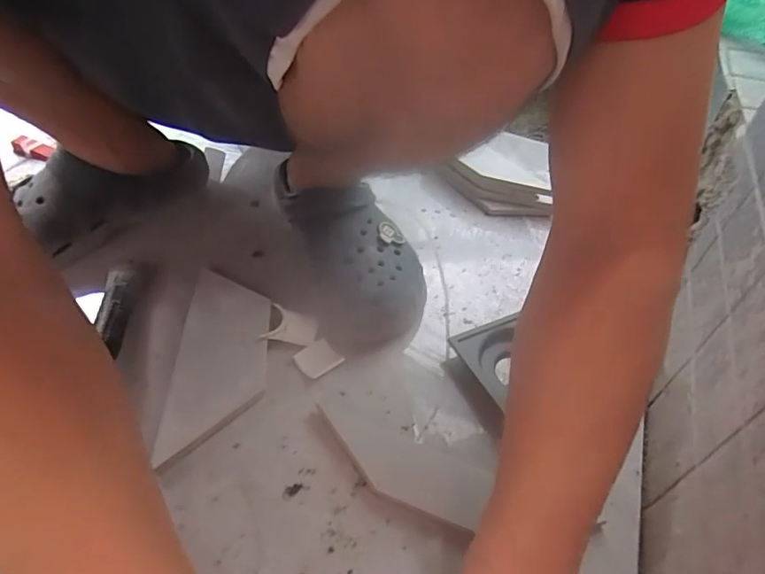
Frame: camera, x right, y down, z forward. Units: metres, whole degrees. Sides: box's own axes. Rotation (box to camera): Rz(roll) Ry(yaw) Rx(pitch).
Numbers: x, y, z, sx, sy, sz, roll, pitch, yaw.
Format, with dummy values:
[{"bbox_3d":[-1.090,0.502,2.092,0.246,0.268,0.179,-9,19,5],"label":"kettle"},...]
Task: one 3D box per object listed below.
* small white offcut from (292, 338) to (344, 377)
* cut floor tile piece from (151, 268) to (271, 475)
[{"bbox_3d":[-0.058,0.064,0.454,0.034,0.004,0.031,-32,57,-32],"label":"small white offcut"},{"bbox_3d":[-0.140,0.060,0.441,0.074,0.012,0.192,1,46,-7],"label":"cut floor tile piece"}]

